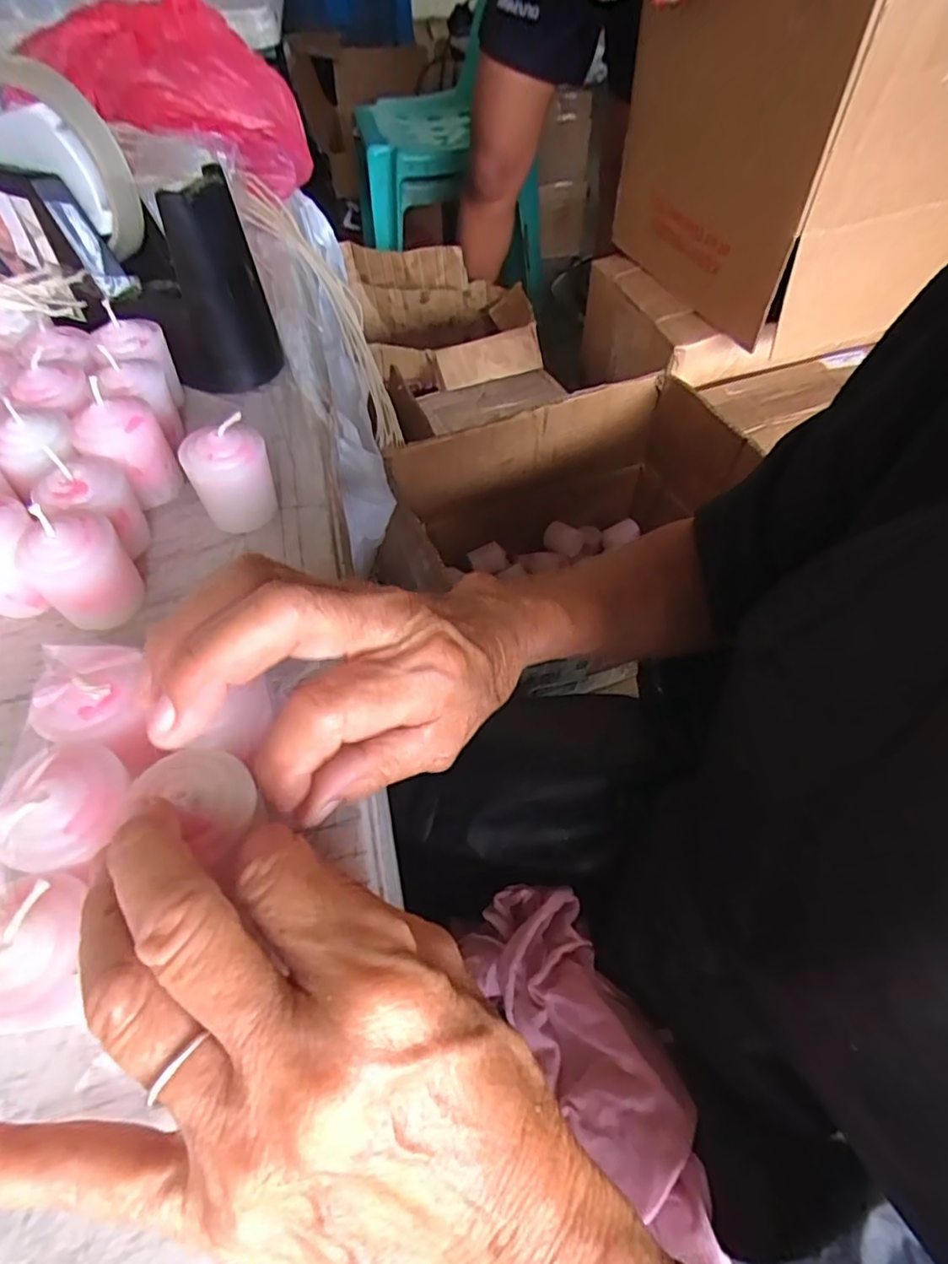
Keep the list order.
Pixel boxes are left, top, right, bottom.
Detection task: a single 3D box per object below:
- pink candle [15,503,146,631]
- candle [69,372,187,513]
[{"bbox_3d":[-0.163,-0.027,0.260,0.036,0.052,0.031,-39,63,-24],"label":"pink candle"},{"bbox_3d":[-0.167,-0.088,0.303,0.029,0.054,0.036,20,57,15],"label":"candle"}]

